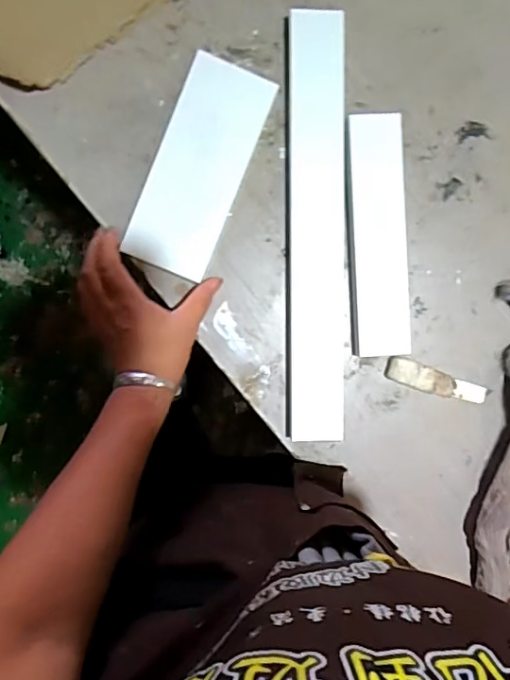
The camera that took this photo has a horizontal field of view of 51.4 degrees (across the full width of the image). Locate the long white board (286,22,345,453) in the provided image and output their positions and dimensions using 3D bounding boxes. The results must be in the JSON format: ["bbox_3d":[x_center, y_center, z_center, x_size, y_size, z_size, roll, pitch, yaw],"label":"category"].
[{"bbox_3d":[0.057,-0.098,0.485,0.053,0.023,0.381,0,93,-3],"label":"long white board"}]

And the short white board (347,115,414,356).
[{"bbox_3d":[0.114,-0.096,0.496,0.054,0.011,0.219,-4,95,-2],"label":"short white board"}]

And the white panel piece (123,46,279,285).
[{"bbox_3d":[-0.049,-0.153,0.473,0.076,0.016,0.188,22,93,-1],"label":"white panel piece"}]

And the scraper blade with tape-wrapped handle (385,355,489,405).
[{"bbox_3d":[0.178,0.042,0.517,0.104,0.011,0.024,19,92,-4],"label":"scraper blade with tape-wrapped handle"}]

